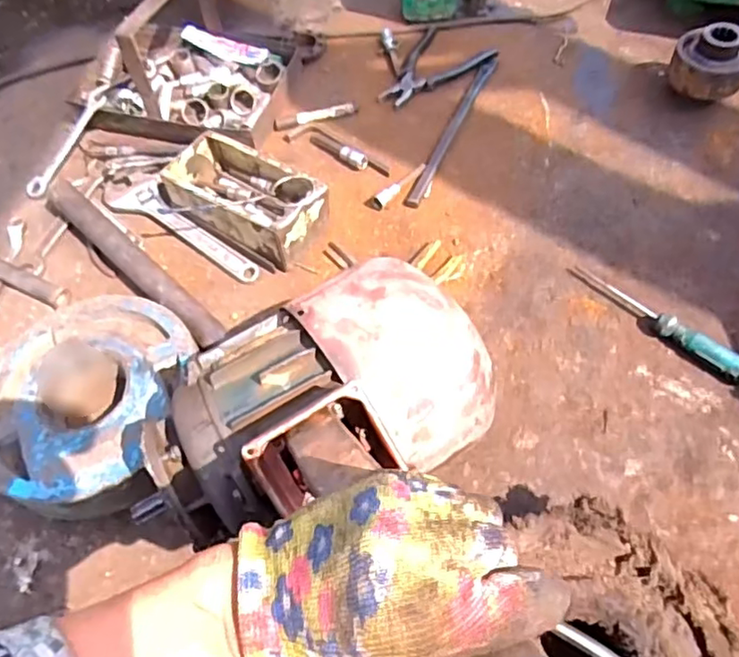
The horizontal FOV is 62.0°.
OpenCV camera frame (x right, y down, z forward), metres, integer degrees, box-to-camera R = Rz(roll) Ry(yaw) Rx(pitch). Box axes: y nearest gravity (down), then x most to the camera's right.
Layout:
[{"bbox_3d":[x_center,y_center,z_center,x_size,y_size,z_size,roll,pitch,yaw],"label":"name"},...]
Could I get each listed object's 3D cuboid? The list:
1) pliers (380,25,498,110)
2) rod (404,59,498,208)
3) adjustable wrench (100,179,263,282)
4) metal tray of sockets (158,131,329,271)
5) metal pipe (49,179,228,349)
[{"bbox_3d":[0.097,-0.413,0.979,0.135,0.019,0.180,35,68,22],"label":"pliers"},{"bbox_3d":[0.125,-0.297,0.914,0.025,0.014,0.317,20,63,15],"label":"rod"},{"bbox_3d":[-0.249,-0.140,0.844,0.263,0.020,0.060,28,65,18],"label":"adjustable wrench"},{"bbox_3d":[-0.165,-0.173,0.818,0.215,0.075,0.119,28,65,20],"label":"metal tray of sockets"},{"bbox_3d":[-0.309,-0.088,0.797,0.368,0.044,0.043,38,69,24],"label":"metal pipe"}]

